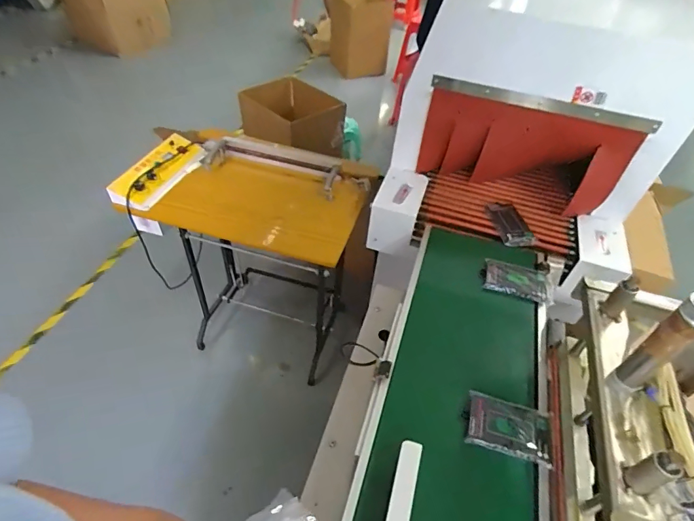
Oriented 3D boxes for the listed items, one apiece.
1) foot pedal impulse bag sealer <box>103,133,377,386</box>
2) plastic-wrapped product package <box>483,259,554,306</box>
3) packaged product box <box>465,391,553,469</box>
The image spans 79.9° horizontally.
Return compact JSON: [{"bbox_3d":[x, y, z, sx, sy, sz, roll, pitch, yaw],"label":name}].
[{"bbox_3d":[-0.294,-0.010,1.539,0.661,0.773,0.512,17,48,12],"label":"foot pedal impulse bag sealer"},{"bbox_3d":[0.395,0.046,0.956,0.148,0.031,0.086,11,47,7],"label":"plastic-wrapped product package"},{"bbox_3d":[0.281,0.289,0.718,0.139,0.012,0.094,14,47,9],"label":"packaged product box"}]

